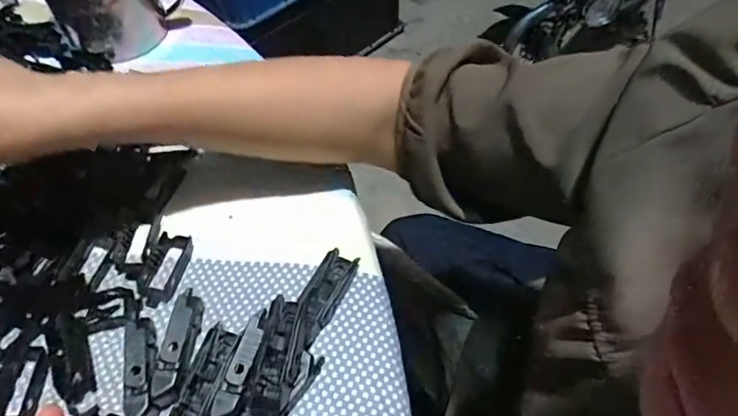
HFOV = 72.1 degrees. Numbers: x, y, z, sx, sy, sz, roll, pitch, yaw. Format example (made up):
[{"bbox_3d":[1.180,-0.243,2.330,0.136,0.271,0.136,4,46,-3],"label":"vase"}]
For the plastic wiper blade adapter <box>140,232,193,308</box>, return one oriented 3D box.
[{"bbox_3d":[-0.138,0.042,0.342,0.026,0.005,0.050,7,59,5],"label":"plastic wiper blade adapter"}]

